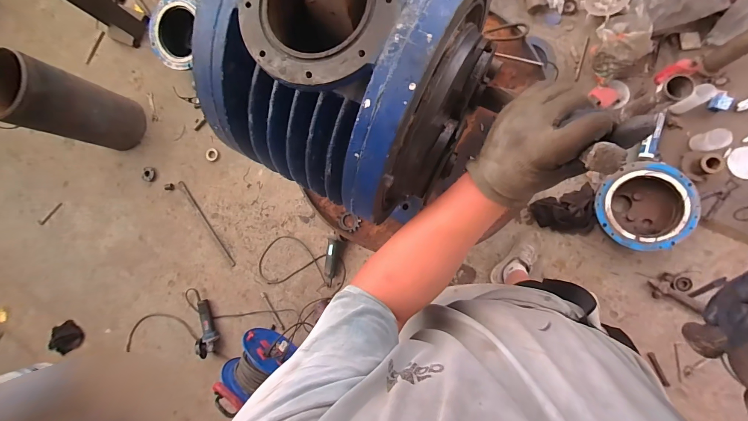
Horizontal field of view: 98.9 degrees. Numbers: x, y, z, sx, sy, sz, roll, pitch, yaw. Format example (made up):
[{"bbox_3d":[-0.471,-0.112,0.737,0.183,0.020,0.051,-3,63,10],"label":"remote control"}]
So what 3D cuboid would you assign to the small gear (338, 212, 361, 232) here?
[{"bbox_3d":[-0.057,0.025,0.715,0.050,0.008,0.039,28,91,11],"label":"small gear"}]

